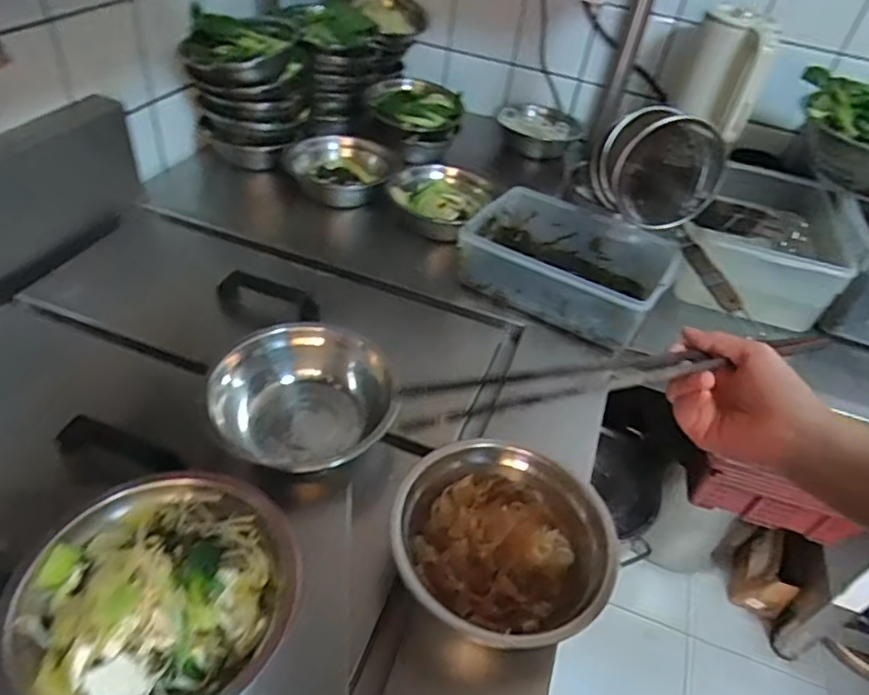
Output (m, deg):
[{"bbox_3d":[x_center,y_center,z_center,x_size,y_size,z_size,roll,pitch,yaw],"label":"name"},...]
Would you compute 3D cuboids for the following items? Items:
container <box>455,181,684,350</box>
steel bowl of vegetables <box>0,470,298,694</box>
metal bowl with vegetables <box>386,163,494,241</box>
[{"bbox_3d":[0.185,-0.121,0.868,0.280,0.096,0.205,25,45,17],"label":"container"},{"bbox_3d":[-0.201,0.187,0.451,0.167,0.064,0.182,28,49,22],"label":"steel bowl of vegetables"},{"bbox_3d":[0.003,-0.240,0.980,0.157,0.049,0.163,21,44,13],"label":"metal bowl with vegetables"}]

